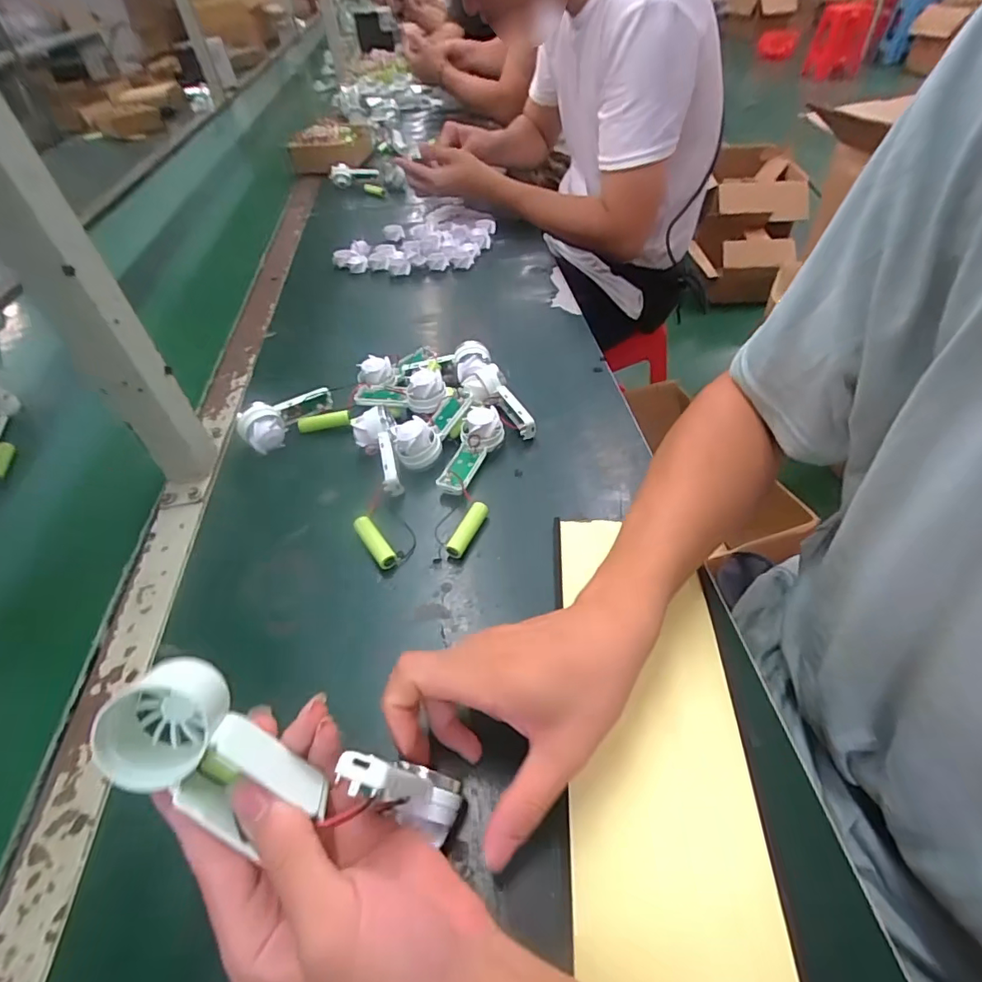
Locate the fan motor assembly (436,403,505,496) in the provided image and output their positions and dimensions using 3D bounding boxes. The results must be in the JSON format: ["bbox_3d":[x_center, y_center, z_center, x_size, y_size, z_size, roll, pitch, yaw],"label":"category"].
[{"bbox_3d":[-0.019,-0.038,0.465,0.034,0.030,0.088,16,51,18],"label":"fan motor assembly"}]

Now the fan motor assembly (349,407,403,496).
[{"bbox_3d":[-0.099,-0.038,0.472,0.040,0.035,0.093,-15,49,-10],"label":"fan motor assembly"}]

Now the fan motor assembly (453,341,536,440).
[{"bbox_3d":[-0.004,-0.099,0.521,0.045,0.043,0.129,-19,49,-13],"label":"fan motor assembly"}]

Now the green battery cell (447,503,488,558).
[{"bbox_3d":[-0.018,0.030,0.421,0.014,0.016,0.051,18,52,19],"label":"green battery cell"}]

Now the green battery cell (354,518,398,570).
[{"bbox_3d":[-0.092,0.040,0.414,0.014,0.011,0.052,-29,52,-21],"label":"green battery cell"}]

